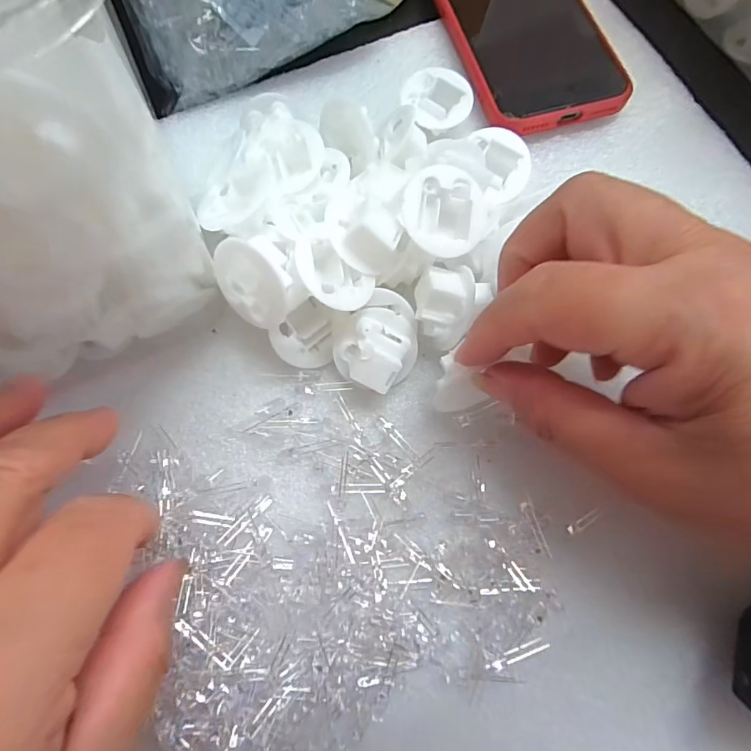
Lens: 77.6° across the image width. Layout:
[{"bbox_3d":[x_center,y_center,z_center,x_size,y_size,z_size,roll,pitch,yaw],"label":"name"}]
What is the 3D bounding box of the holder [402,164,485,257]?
[{"bbox_3d":[0.025,-0.060,0.176,0.032,0.009,0.032,1,87,-16],"label":"holder"}]

